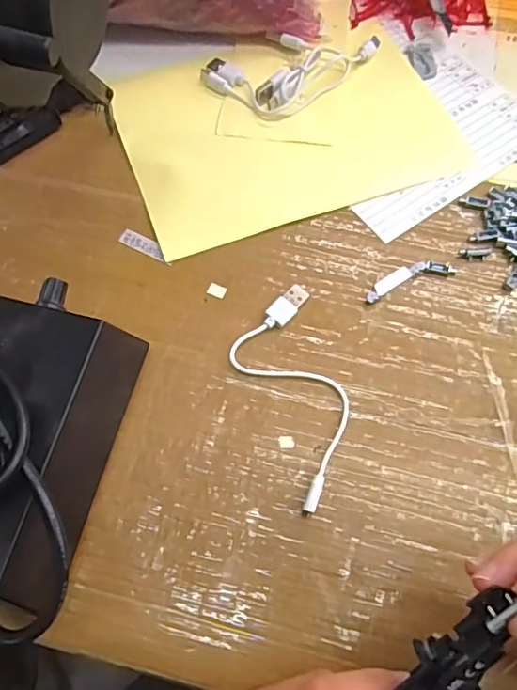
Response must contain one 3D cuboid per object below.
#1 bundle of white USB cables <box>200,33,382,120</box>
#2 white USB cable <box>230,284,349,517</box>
[{"bbox_3d":[0.024,-0.208,0.400,0.118,0.013,0.077,-39,71,-16],"label":"bundle of white USB cables"},{"bbox_3d":[0.019,0.025,0.296,0.053,0.008,0.124,-14,66,-6],"label":"white USB cable"}]

